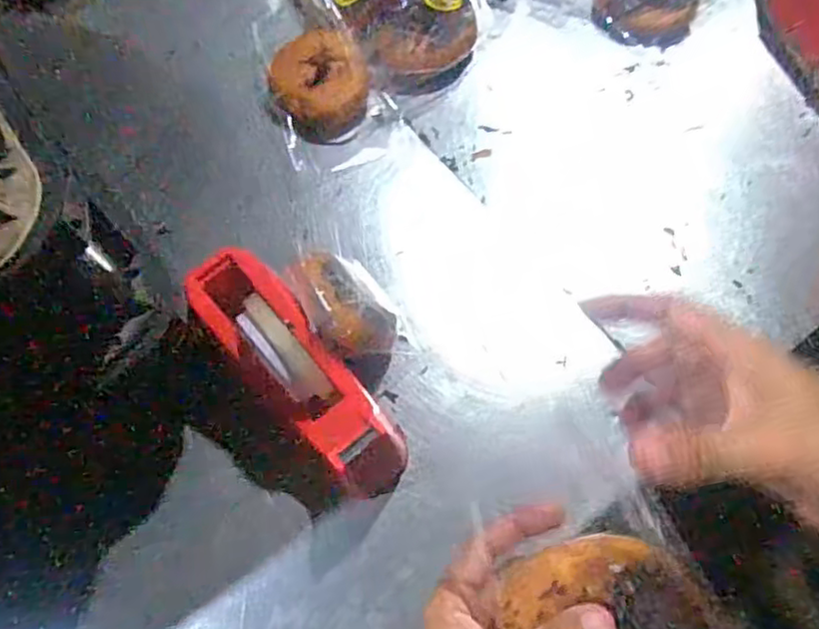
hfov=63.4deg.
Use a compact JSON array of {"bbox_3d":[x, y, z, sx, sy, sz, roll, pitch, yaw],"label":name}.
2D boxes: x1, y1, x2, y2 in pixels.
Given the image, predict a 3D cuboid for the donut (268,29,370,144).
[{"bbox_3d":[-0.086,-0.220,0.639,0.095,0.042,0.105,-15,68,-3],"label":"donut"}]

